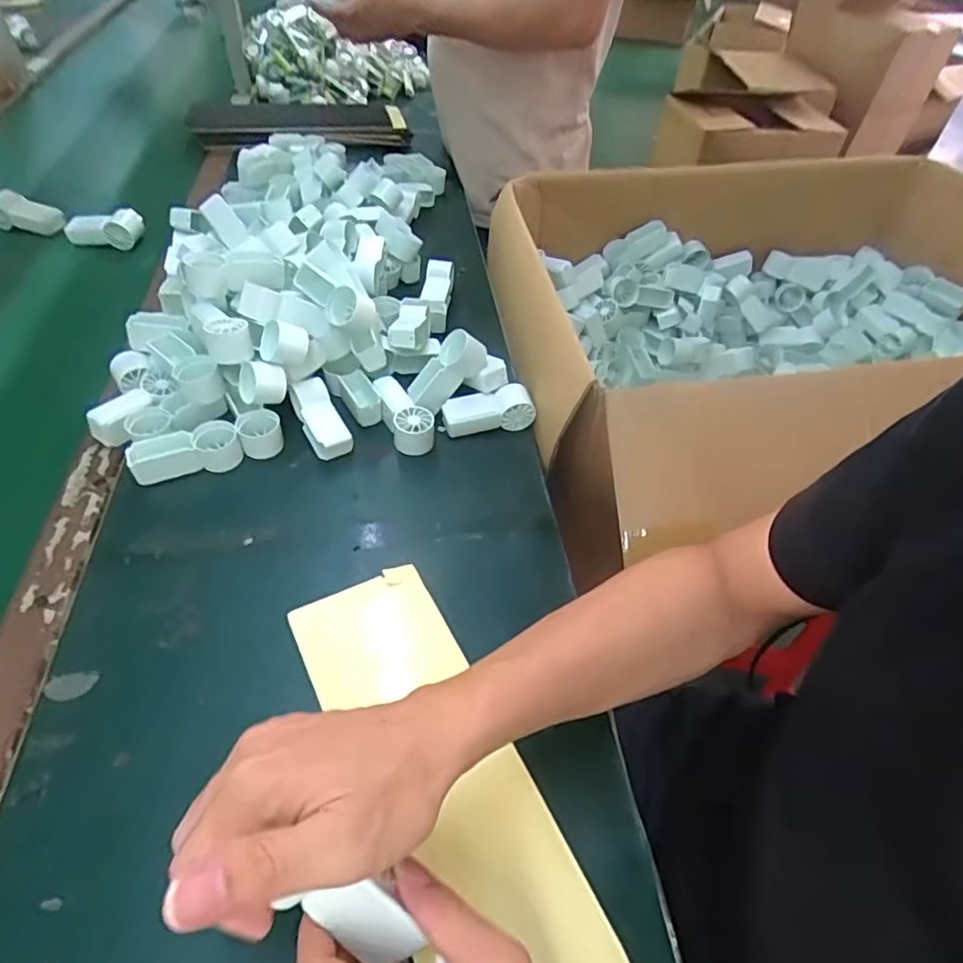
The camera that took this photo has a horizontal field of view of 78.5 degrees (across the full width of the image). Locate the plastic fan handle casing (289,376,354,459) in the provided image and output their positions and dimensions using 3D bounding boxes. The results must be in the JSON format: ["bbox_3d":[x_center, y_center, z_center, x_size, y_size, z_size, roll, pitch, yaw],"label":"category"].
[{"bbox_3d":[-0.159,-0.062,0.585,0.036,0.030,0.088,-24,72,-23],"label":"plastic fan handle casing"}]

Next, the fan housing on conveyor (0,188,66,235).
[{"bbox_3d":[-0.651,-0.384,0.839,0.112,0.035,0.047,14,49,8],"label":"fan housing on conveyor"}]

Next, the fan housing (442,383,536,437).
[{"bbox_3d":[0.007,-0.073,0.606,0.091,0.042,0.032,-3,49,-7],"label":"fan housing"}]

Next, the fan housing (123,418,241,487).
[{"bbox_3d":[-0.273,-0.027,0.543,0.093,0.034,0.038,-17,52,-18],"label":"fan housing"}]

